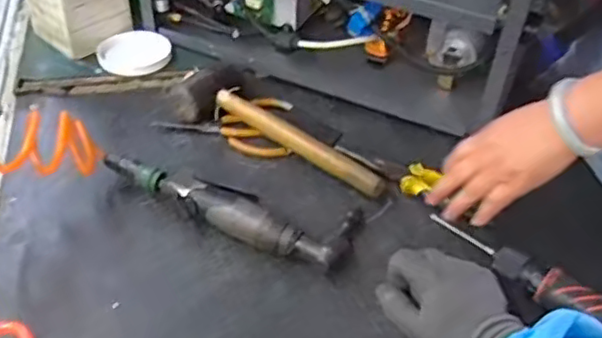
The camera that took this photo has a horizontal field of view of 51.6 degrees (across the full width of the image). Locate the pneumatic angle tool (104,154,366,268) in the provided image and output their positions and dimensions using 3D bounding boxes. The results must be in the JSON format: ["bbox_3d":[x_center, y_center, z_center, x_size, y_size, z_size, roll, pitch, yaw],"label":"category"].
[{"bbox_3d":[-0.083,0.033,0.685,0.290,0.037,0.091,17,46,13],"label":"pneumatic angle tool"}]

